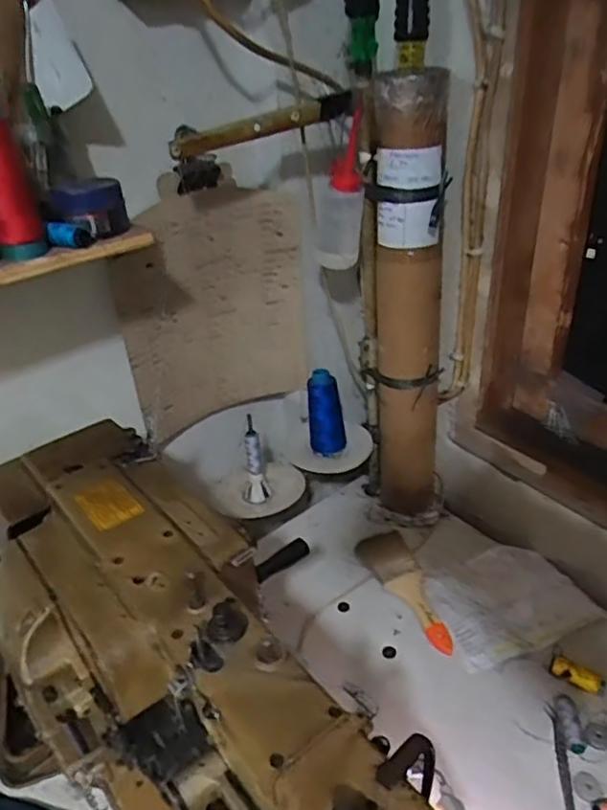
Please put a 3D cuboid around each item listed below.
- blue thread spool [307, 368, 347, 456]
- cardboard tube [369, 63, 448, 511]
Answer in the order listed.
[{"bbox_3d":[0.032,0.010,0.865,0.049,0.114,0.039,-2,32,3],"label":"blue thread spool"},{"bbox_3d":[0.139,-0.095,0.833,0.096,0.612,0.083,3,33,10],"label":"cardboard tube"}]

